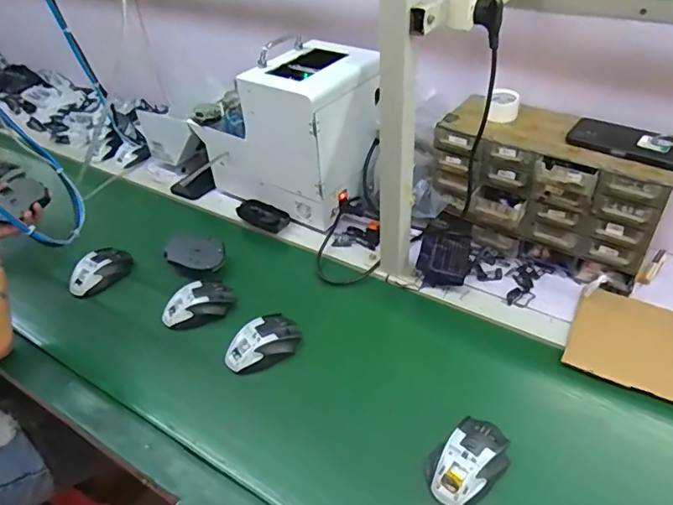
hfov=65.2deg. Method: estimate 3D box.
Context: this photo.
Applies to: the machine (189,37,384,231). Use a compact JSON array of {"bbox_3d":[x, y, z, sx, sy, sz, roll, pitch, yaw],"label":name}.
[{"bbox_3d":[-0.091,-0.243,1.017,0.307,0.268,0.224,20,47,26],"label":"machine"}]

